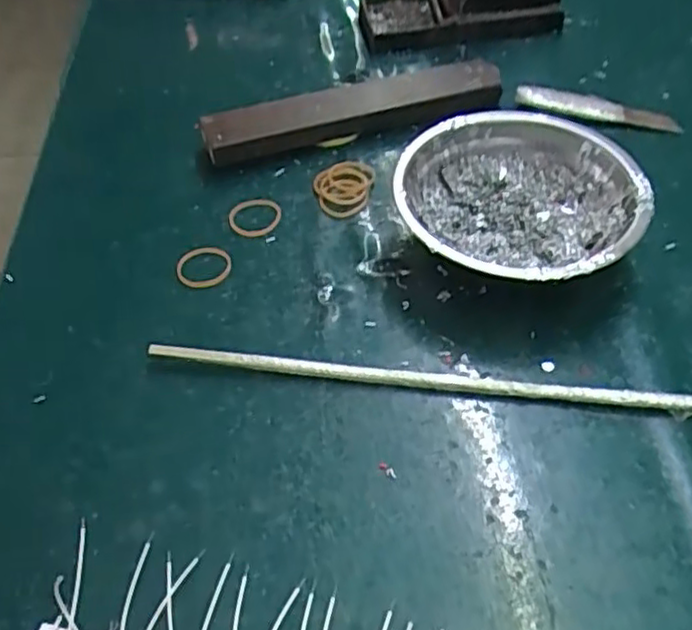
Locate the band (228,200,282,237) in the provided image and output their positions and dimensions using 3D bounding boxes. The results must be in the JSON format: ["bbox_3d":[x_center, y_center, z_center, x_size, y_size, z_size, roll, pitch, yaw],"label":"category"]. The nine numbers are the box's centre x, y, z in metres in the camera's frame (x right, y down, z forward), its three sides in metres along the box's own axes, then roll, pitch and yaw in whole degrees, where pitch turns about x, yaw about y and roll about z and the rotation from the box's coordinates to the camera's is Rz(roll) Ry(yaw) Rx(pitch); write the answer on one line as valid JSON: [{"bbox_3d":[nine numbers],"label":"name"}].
[{"bbox_3d":[-0.054,-0.058,0.404,0.031,0.004,0.027,16,53,16],"label":"band"}]

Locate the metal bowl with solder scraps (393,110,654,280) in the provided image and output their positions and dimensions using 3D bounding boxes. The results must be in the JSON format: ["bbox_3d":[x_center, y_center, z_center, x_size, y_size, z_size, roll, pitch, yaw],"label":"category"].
[{"bbox_3d":[0.089,-0.055,0.369,0.121,0.040,0.123,-2,50,2],"label":"metal bowl with solder scraps"}]

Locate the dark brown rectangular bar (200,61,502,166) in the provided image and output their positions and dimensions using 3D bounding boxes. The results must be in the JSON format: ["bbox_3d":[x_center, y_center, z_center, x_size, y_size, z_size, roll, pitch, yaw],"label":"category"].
[{"bbox_3d":[0.007,-0.134,0.446,0.202,0.025,0.034,-13,51,-7],"label":"dark brown rectangular bar"}]

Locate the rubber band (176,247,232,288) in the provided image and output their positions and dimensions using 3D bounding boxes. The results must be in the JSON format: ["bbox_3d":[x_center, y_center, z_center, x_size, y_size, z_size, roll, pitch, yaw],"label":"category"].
[{"bbox_3d":[-0.078,-0.027,0.379,0.030,0.004,0.026,11,52,12],"label":"rubber band"}]

